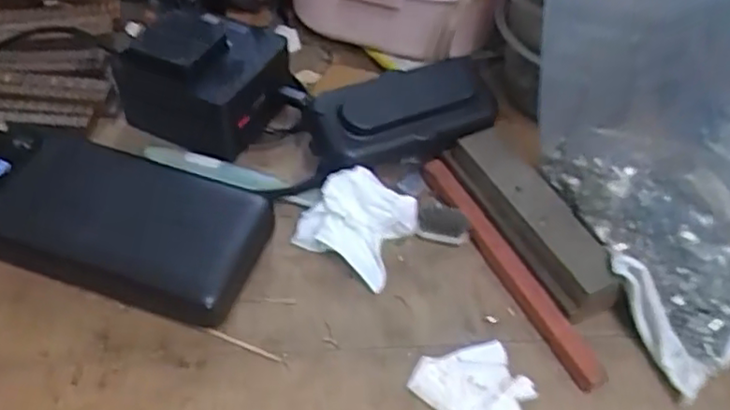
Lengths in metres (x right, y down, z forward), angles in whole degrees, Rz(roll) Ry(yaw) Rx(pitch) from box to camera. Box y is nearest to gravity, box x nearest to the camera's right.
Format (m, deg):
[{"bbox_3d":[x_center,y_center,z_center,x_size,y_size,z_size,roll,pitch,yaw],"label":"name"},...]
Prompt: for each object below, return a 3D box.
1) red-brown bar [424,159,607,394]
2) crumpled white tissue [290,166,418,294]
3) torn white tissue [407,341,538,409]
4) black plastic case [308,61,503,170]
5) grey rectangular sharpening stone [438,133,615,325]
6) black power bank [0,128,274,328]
[{"bbox_3d":[0.071,0.030,0.336,0.015,0.009,0.146,-20,55,-20],"label":"red-brown bar"},{"bbox_3d":[-0.005,0.008,0.336,0.052,0.031,0.043,25,53,16],"label":"crumpled white tissue"},{"bbox_3d":[0.050,0.081,0.298,0.053,0.008,0.040,20,51,12],"label":"torn white tissue"},{"bbox_3d":[0.022,-0.049,0.371,0.107,0.035,0.050,-19,55,-19],"label":"black plastic case"},{"bbox_3d":[0.085,0.005,0.341,0.030,0.027,0.111,-20,54,-20],"label":"grey rectangular sharpening stone"},{"bbox_3d":[-0.129,0.005,0.331,0.154,0.026,0.073,16,51,9],"label":"black power bank"}]

